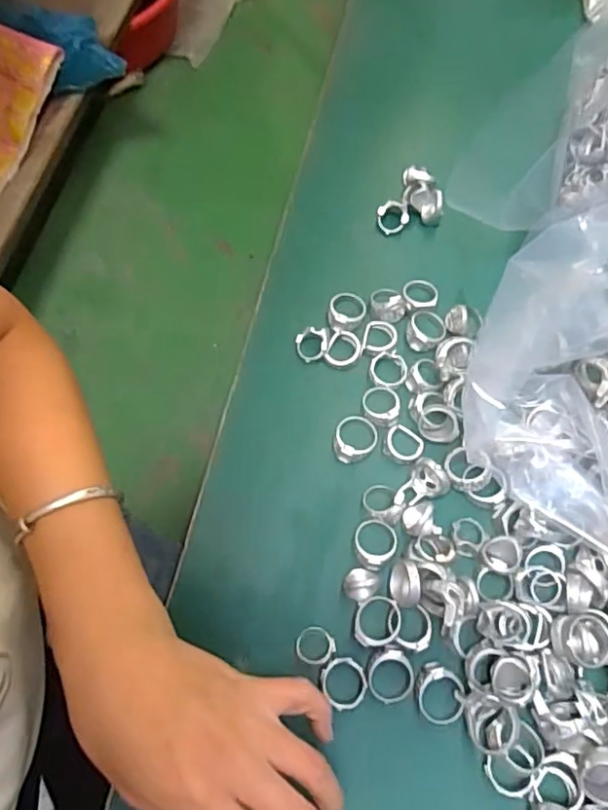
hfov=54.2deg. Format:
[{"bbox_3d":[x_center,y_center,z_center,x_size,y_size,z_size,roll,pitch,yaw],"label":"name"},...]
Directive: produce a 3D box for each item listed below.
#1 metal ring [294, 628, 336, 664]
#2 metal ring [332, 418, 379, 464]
[{"bbox_3d":[0.006,0.129,0.318,0.020,0.004,0.019,0,70,-1],"label":"metal ring"},{"bbox_3d":[0.031,0.020,0.357,0.024,0.014,0.030,17,71,5],"label":"metal ring"}]

